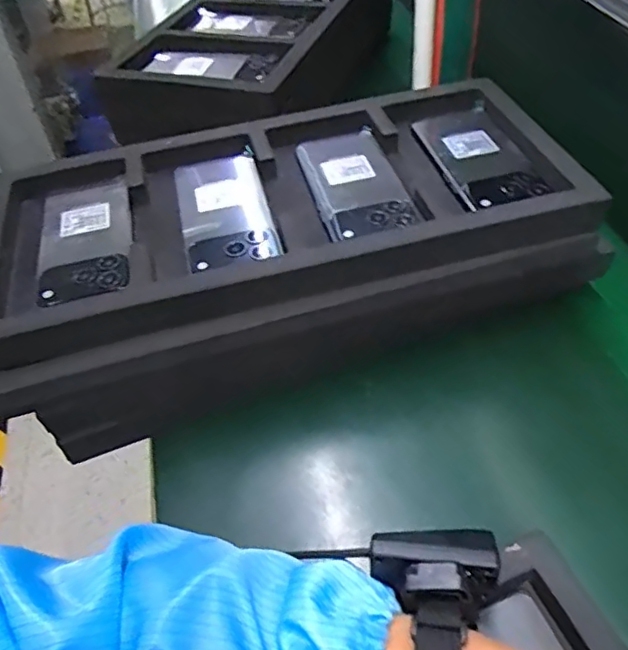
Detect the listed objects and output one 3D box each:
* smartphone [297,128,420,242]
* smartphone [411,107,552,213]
[{"bbox_3d":[0.036,-0.125,0.528,0.074,0.013,0.179,-11,47,-5],"label":"smartphone"},{"bbox_3d":[0.148,-0.151,0.535,0.074,0.010,0.176,-11,47,-5],"label":"smartphone"}]

